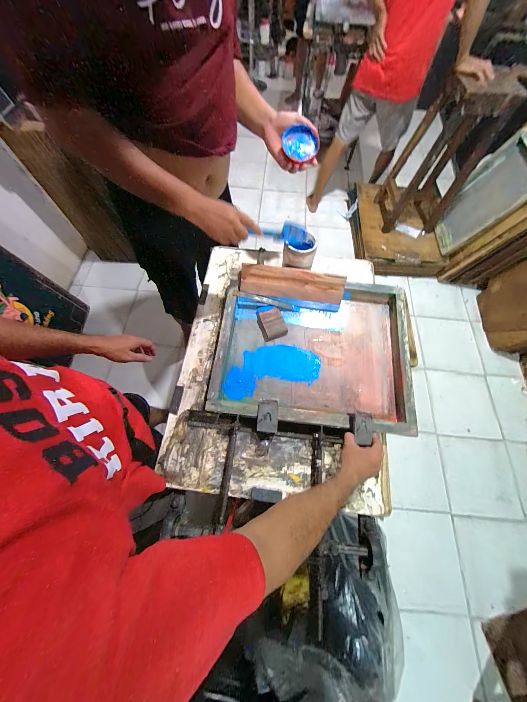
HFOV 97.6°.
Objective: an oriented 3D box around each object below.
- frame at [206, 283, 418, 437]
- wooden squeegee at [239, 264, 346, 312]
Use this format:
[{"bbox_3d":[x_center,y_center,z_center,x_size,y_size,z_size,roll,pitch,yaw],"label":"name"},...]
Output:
[{"bbox_3d":[0.145,-0.009,0.692,0.538,0.061,0.431,7,69,1],"label":"frame"},{"bbox_3d":[0.089,-0.208,0.746,0.324,0.032,0.110,7,110,2],"label":"wooden squeegee"}]

